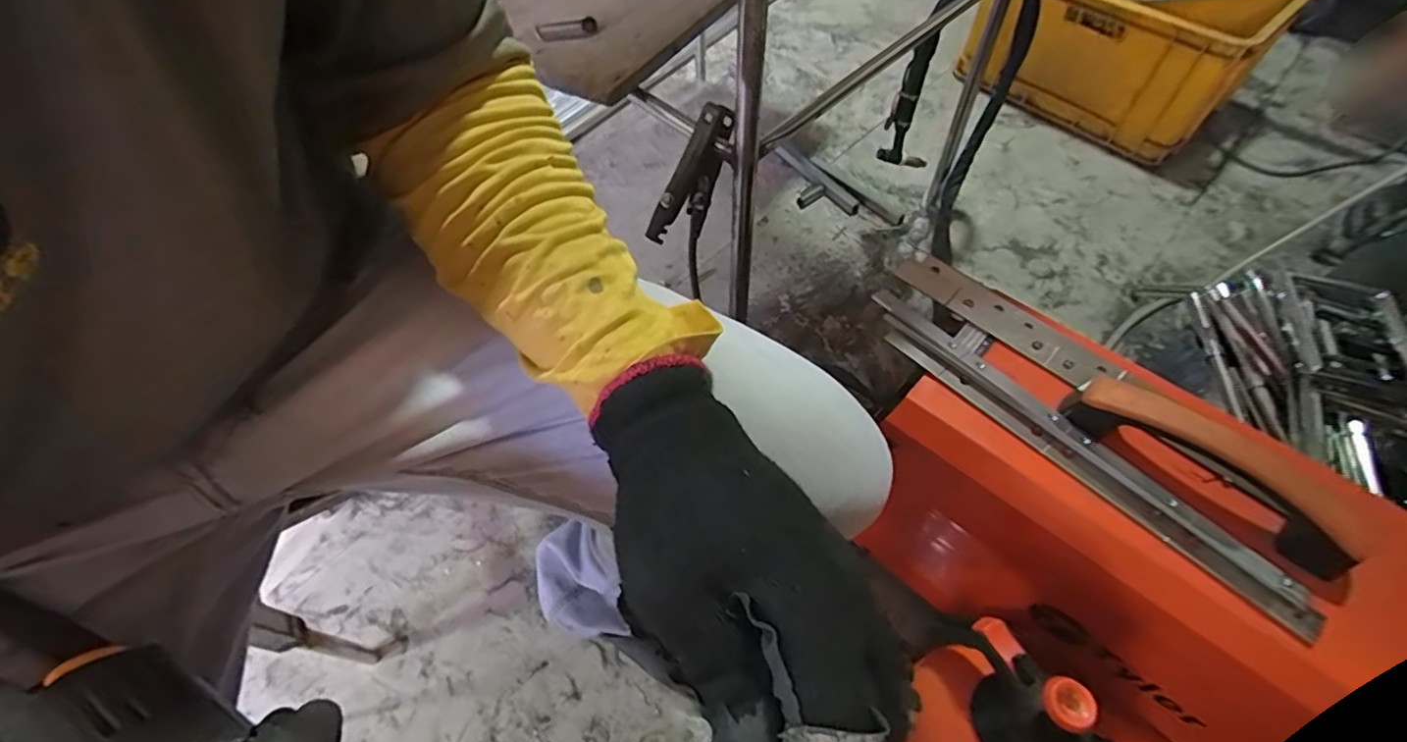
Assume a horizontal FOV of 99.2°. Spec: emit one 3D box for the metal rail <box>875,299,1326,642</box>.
[{"bbox_3d":[0.290,0.051,0.488,0.040,0.018,0.379,-37,65,-22],"label":"metal rail"}]

